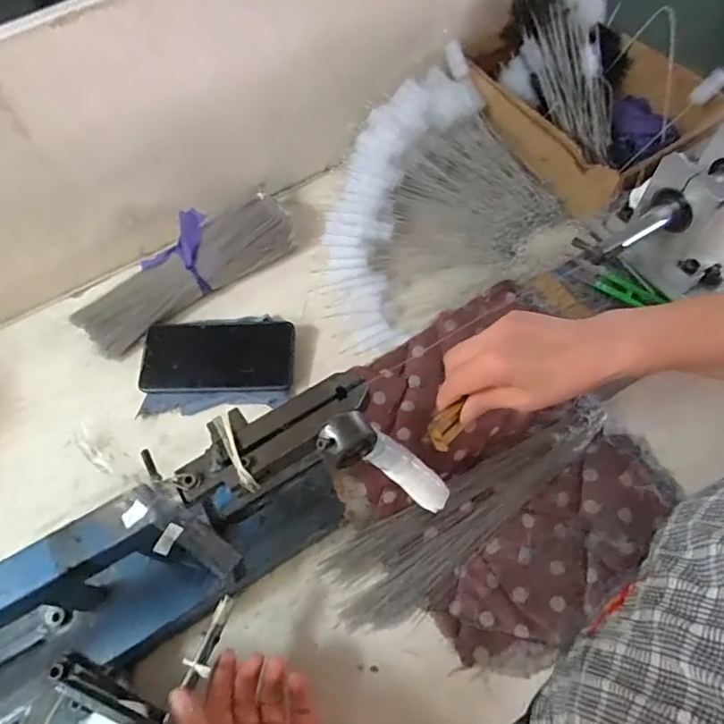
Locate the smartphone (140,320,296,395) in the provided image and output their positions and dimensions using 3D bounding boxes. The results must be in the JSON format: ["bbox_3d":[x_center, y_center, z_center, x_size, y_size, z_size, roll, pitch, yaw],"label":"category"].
[{"bbox_3d":[-0.151,-0.006,0.563,0.153,0.008,0.074,0,77,-1],"label":"smartphone"}]

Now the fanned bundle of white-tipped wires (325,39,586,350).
[{"bbox_3d":[0.063,-0.176,0.615,0.293,0.028,0.247,-37,88,-12],"label":"fanned bundle of white-tipped wires"}]

